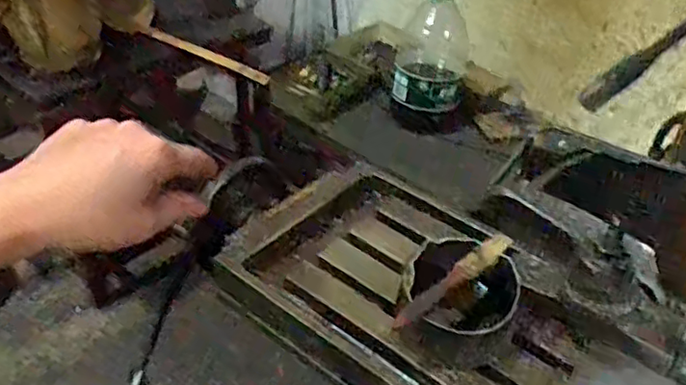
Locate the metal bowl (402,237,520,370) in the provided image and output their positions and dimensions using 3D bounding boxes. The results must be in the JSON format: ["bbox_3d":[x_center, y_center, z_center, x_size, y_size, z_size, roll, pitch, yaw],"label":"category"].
[{"bbox_3d":[0.106,0.101,0.585,0.107,0.075,0.109,19,41,18],"label":"metal bowl"}]

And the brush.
[{"bbox_3d":[0.100,0.079,0.578,0.143,0.010,0.019,-34,50,-21],"label":"brush"}]

